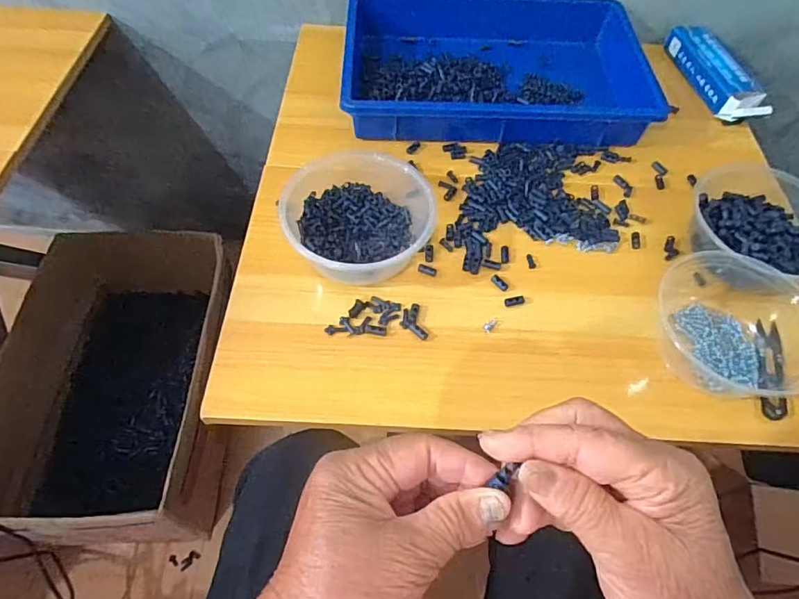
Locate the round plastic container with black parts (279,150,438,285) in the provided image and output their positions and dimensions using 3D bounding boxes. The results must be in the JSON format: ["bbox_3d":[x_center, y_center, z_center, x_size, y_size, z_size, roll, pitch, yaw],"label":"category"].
[{"bbox_3d":[-0.042,-0.083,0.500,0.136,0.054,0.138,2,57,-3],"label":"round plastic container with black parts"}]

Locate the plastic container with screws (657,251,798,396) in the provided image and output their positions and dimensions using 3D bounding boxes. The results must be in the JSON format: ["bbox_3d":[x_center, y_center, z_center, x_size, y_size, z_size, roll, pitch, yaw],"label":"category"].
[{"bbox_3d":[0.311,0.024,0.447,0.150,0.058,0.137,41,63,20],"label":"plastic container with screws"}]

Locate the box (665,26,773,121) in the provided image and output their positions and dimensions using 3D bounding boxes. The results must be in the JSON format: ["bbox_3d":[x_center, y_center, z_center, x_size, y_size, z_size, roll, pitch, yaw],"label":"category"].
[{"bbox_3d":[0.419,-0.300,0.678,0.057,0.039,0.180,-6,58,-8],"label":"box"}]

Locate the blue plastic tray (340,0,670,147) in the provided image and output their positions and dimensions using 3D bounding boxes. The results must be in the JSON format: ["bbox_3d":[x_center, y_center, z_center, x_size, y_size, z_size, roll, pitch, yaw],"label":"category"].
[{"bbox_3d":[0.119,-0.310,0.651,0.356,0.053,0.265,3,57,-2],"label":"blue plastic tray"}]

